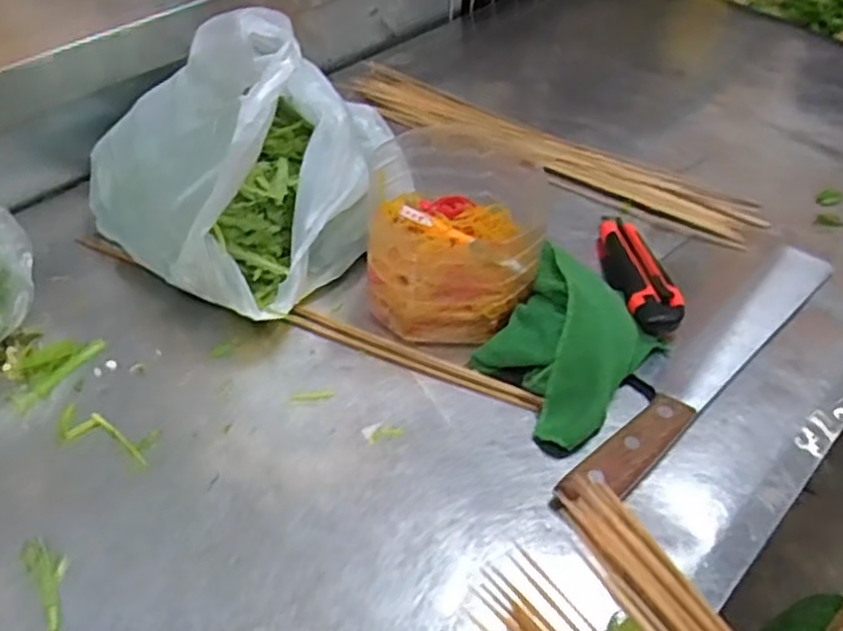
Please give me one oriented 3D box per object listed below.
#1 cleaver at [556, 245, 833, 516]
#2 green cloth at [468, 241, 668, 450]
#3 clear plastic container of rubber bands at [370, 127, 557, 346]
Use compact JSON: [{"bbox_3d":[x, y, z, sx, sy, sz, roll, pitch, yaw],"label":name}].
[{"bbox_3d":[0.212,0.032,0.543,0.340,0.020,0.043,-35,58,-31],"label":"cleaver"},{"bbox_3d":[0.104,0.016,0.527,0.106,0.054,0.135,34,54,25],"label":"green cloth"},{"bbox_3d":[0.023,-0.064,0.580,0.128,0.081,0.162,4,47,-1],"label":"clear plastic container of rubber bands"}]

